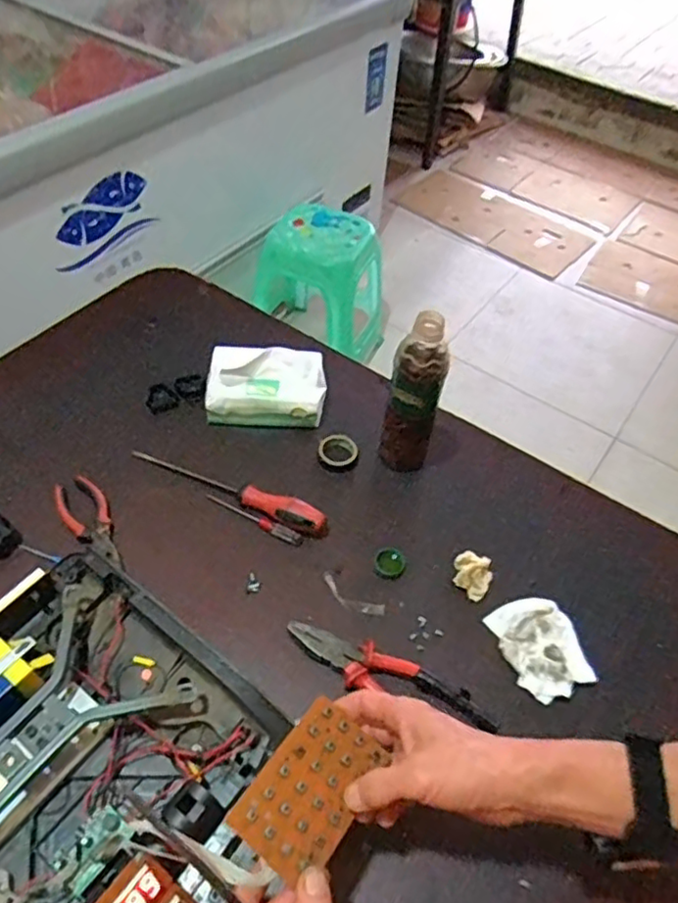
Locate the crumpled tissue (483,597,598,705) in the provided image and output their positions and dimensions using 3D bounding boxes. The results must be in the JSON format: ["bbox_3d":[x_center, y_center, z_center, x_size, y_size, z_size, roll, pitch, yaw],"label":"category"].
[{"bbox_3d":[0.203,0.198,0.640,0.076,0.017,0.100,-7,52,-11],"label":"crumpled tissue"}]

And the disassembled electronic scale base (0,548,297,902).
[{"bbox_3d":[-0.236,0.268,0.509,0.308,0.058,0.316,33,56,20],"label":"disassembled electronic scale base"}]

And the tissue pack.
[{"bbox_3d":[-0.090,-0.087,0.802,0.145,0.063,0.089,4,51,-1],"label":"tissue pack"}]

